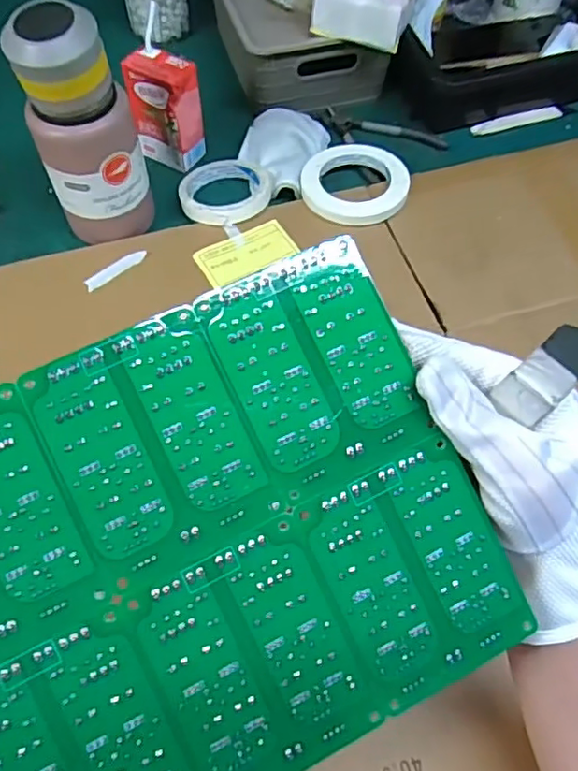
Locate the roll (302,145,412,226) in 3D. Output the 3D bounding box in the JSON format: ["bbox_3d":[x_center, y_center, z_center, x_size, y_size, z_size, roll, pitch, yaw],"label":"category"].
[{"bbox_3d":[0.070,-0.216,0.634,0.112,0.020,0.109,0,60,0],"label":"roll"}]

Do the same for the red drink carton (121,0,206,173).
[{"bbox_3d":[-0.130,-0.301,0.618,0.067,0.130,0.054,36,66,19],"label":"red drink carton"}]

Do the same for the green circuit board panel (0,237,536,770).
[{"bbox_3d":[-0.031,0.062,0.219,0.202,0.004,0.172,-25,89,-10],"label":"green circuit board panel"}]

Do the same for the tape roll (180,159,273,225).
[{"bbox_3d":[-0.066,-0.209,0.629,0.097,0.015,0.099,0,60,0],"label":"tape roll"}]

